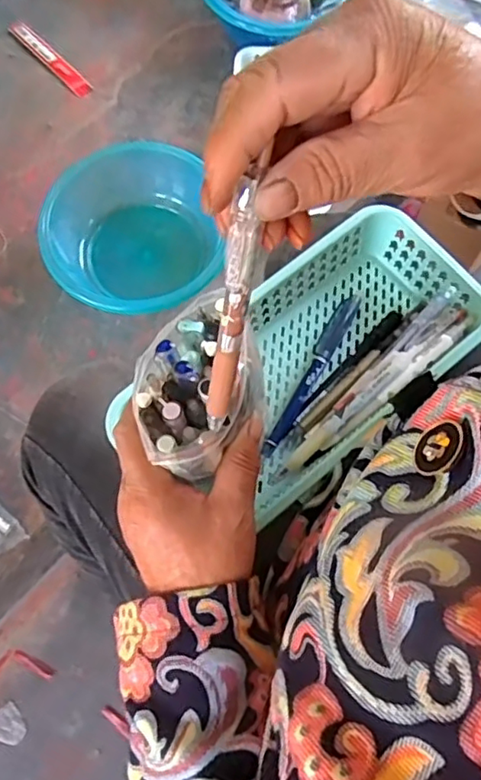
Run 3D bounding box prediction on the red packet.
[{"bbox_3d":[-0.283,-0.492,0.867,0.026,0.006,0.182,-41,74,-14],"label":"red packet"}]

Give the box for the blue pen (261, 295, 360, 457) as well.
[{"bbox_3d":[0.053,-0.014,0.436,0.015,0.014,0.142,27,72,10],"label":"blue pen"}]

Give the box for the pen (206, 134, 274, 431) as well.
[{"bbox_3d":[-0.003,-0.028,0.237,0.010,0.124,0.011,16,44,6],"label":"pen"}]

